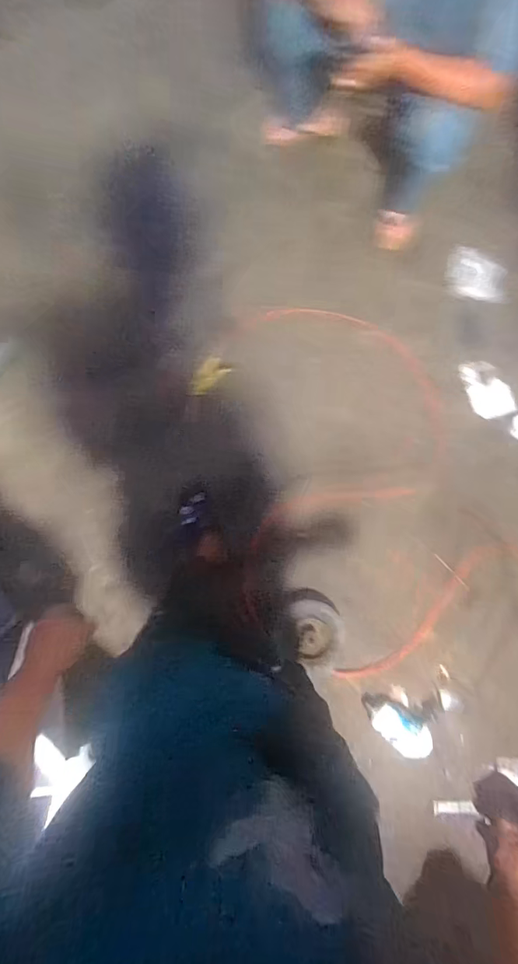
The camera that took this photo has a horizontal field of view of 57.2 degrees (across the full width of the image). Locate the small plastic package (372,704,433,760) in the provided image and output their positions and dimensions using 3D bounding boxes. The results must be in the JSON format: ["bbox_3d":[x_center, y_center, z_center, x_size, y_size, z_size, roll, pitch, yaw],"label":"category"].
[{"bbox_3d":[0.376,0.647,1.236,0.151,0.014,0.093,34,79,20],"label":"small plastic package"}]

